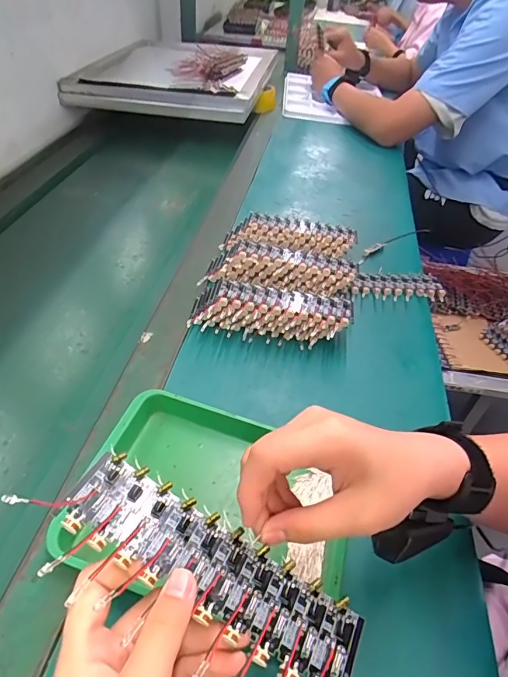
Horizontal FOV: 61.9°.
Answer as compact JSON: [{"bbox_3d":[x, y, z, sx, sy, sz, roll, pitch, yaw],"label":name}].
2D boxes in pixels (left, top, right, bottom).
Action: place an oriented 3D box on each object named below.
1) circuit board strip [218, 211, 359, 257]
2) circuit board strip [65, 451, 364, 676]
[{"bbox_3d":[0.053,-0.150,0.644,0.197,0.041,0.083,3,45,-4],"label":"circuit board strip"},{"bbox_3d":[-0.022,0.116,0.217,0.161,0.005,0.046,30,48,9],"label":"circuit board strip"}]

